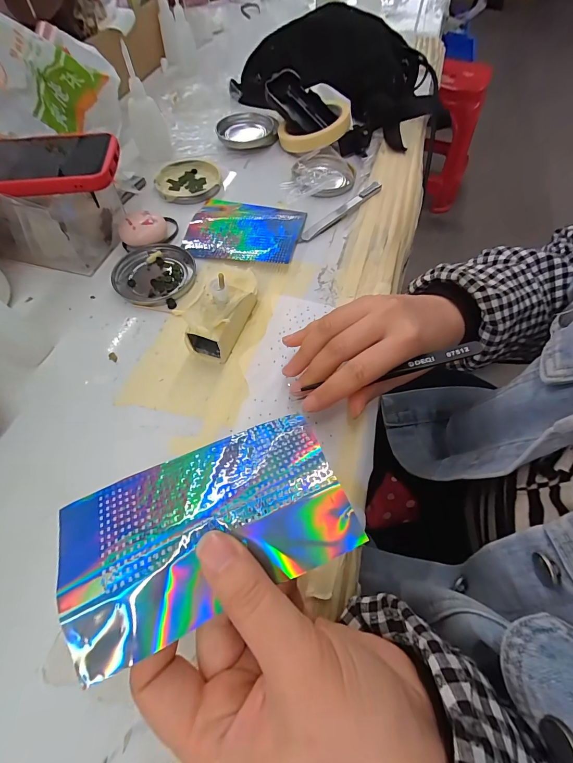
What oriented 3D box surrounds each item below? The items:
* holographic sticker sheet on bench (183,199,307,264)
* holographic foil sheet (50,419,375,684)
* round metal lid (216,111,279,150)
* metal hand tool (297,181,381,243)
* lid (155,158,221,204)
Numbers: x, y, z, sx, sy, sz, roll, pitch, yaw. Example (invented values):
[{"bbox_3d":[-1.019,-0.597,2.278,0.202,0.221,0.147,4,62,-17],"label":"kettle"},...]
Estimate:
[{"bbox_3d":[-0.048,-0.167,0.360,0.125,0.008,0.100,9,58,9],"label":"holographic sticker sheet on bench"},{"bbox_3d":[-0.036,0.063,0.149,0.122,0.010,0.071,-21,56,-11],"label":"holographic foil sheet"},{"bbox_3d":[-0.055,-0.353,0.461,0.084,0.018,0.084,0,60,0],"label":"round metal lid"},{"bbox_3d":[0.064,-0.197,0.376,0.135,0.005,0.018,-41,68,-20],"label":"metal hand tool"},{"bbox_3d":[-0.123,-0.250,0.410,0.078,0.012,0.084,0,60,0],"label":"lid"}]

